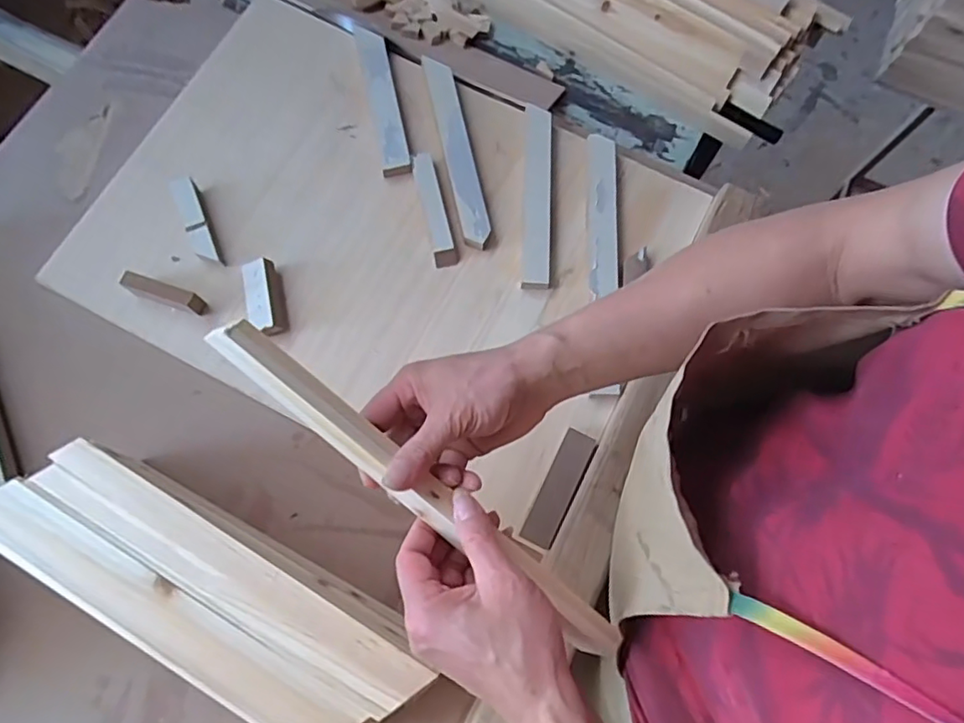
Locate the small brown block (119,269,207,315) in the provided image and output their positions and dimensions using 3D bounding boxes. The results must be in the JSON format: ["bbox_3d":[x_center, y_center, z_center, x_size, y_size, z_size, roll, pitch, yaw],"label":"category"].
[{"bbox_3d":[-0.319,-0.069,0.595,0.078,0.032,0.016,18,76,4],"label":"small brown block"}]

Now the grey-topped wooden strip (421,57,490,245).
[{"bbox_3d":[-0.027,-0.235,0.657,0.032,0.014,0.242,-12,76,-4],"label":"grey-topped wooden strip"}]

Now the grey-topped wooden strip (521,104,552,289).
[{"bbox_3d":[0.059,-0.180,0.640,0.029,0.009,0.217,3,75,0],"label":"grey-topped wooden strip"}]

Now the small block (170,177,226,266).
[{"bbox_3d":[-0.299,-0.147,0.624,0.024,0.012,0.106,-23,77,-6],"label":"small block"}]

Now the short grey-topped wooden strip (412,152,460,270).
[{"bbox_3d":[-0.051,-0.162,0.635,0.026,0.011,0.131,-13,76,-4],"label":"short grey-topped wooden strip"}]

